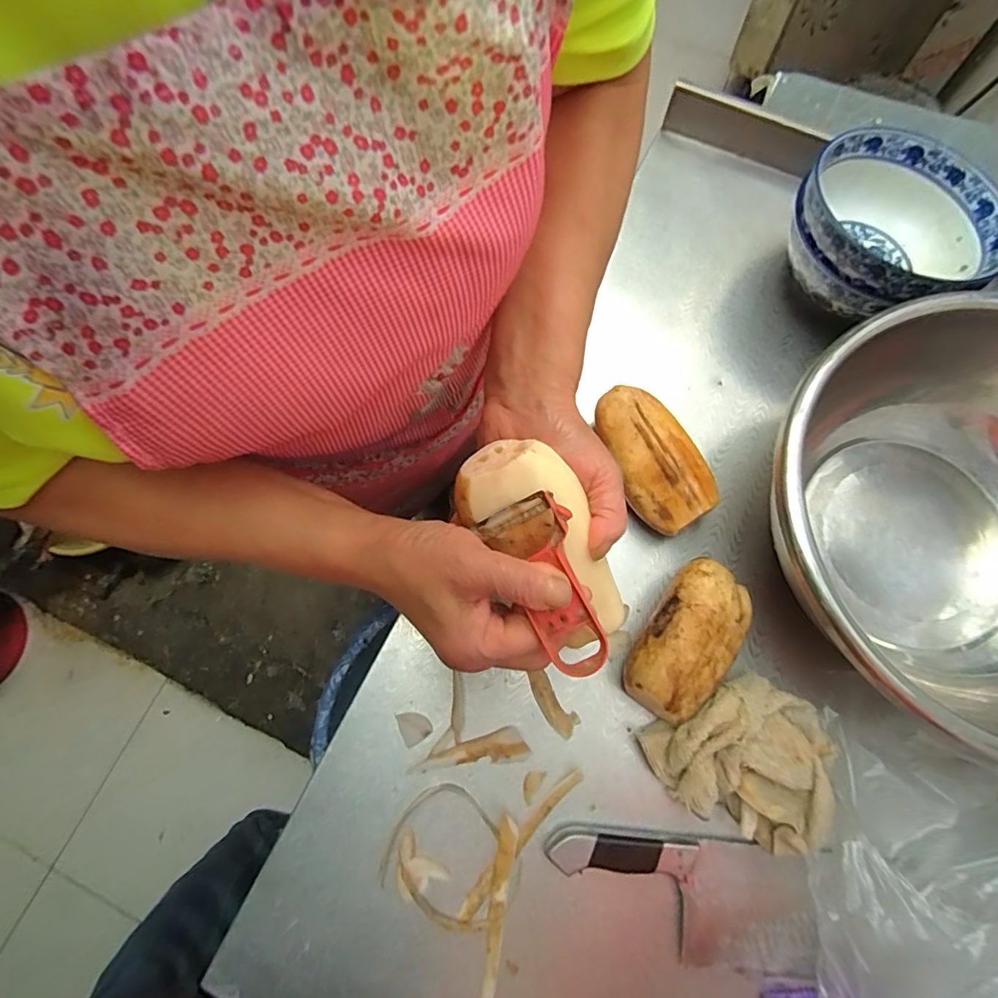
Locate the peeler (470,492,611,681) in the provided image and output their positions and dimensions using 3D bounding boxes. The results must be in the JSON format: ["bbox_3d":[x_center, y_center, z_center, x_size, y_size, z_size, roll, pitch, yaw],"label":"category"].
[{"bbox_3d":[0.028,0.049,0.288,0.051,0.015,0.102,-22,91,18],"label":"peeler"}]

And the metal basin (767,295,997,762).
[{"bbox_3d":[0.390,0.024,0.437,0.351,0.140,0.348,0,74,-1],"label":"metal basin"}]

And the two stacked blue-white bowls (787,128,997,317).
[{"bbox_3d":[0.392,-0.268,0.521,0.188,0.104,0.191,-44,79,-11],"label":"two stacked blue-white bowls"}]

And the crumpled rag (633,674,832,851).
[{"bbox_3d":[0.207,0.222,0.420,0.130,0.056,0.124,-30,77,-9],"label":"crumpled rag"}]

